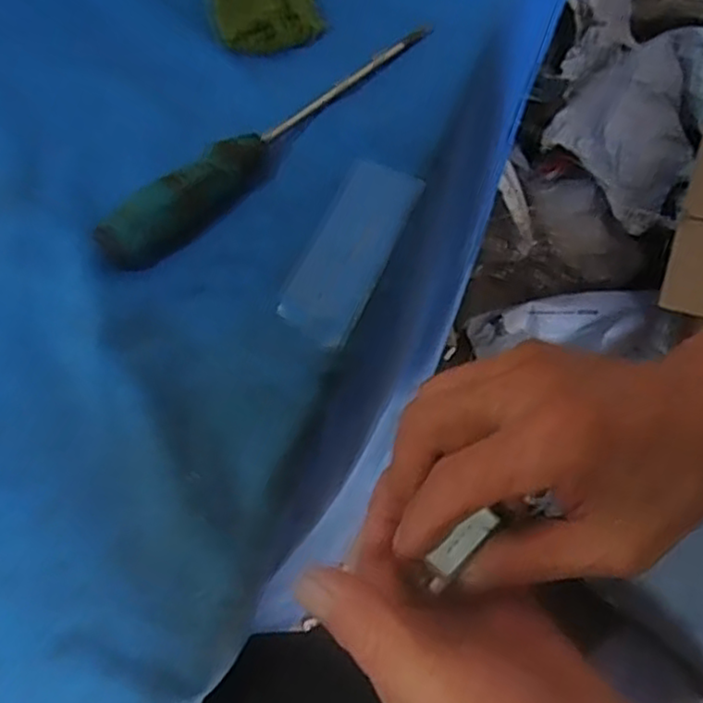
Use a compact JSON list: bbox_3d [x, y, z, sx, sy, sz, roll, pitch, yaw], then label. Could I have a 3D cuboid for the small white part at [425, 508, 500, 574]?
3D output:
[{"bbox_3d":[0.045,0.076,0.272,0.032,0.004,0.011,-45,72,2],"label":"small white part"}]

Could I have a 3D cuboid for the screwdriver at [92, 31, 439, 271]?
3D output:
[{"bbox_3d":[-0.044,-0.129,0.392,0.028,0.027,0.241,41,75,17],"label":"screwdriver"}]

